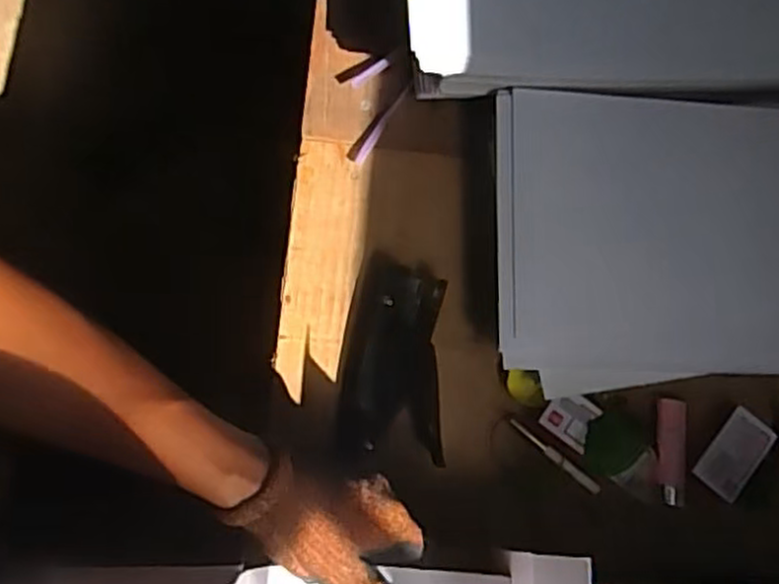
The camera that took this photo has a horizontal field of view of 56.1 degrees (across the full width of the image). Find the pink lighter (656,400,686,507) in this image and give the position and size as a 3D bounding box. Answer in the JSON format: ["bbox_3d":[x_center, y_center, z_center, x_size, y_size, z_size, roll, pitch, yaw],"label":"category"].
[{"bbox_3d":[0.213,0.121,0.553,0.022,0.008,0.077,5,74,0],"label":"pink lighter"}]

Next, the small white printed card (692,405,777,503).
[{"bbox_3d":[0.263,0.122,0.554,0.037,0.004,0.067,41,77,10],"label":"small white printed card"}]

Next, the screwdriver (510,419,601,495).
[{"bbox_3d":[0.124,0.123,0.549,0.080,0.004,0.008,39,77,9],"label":"screwdriver"}]

